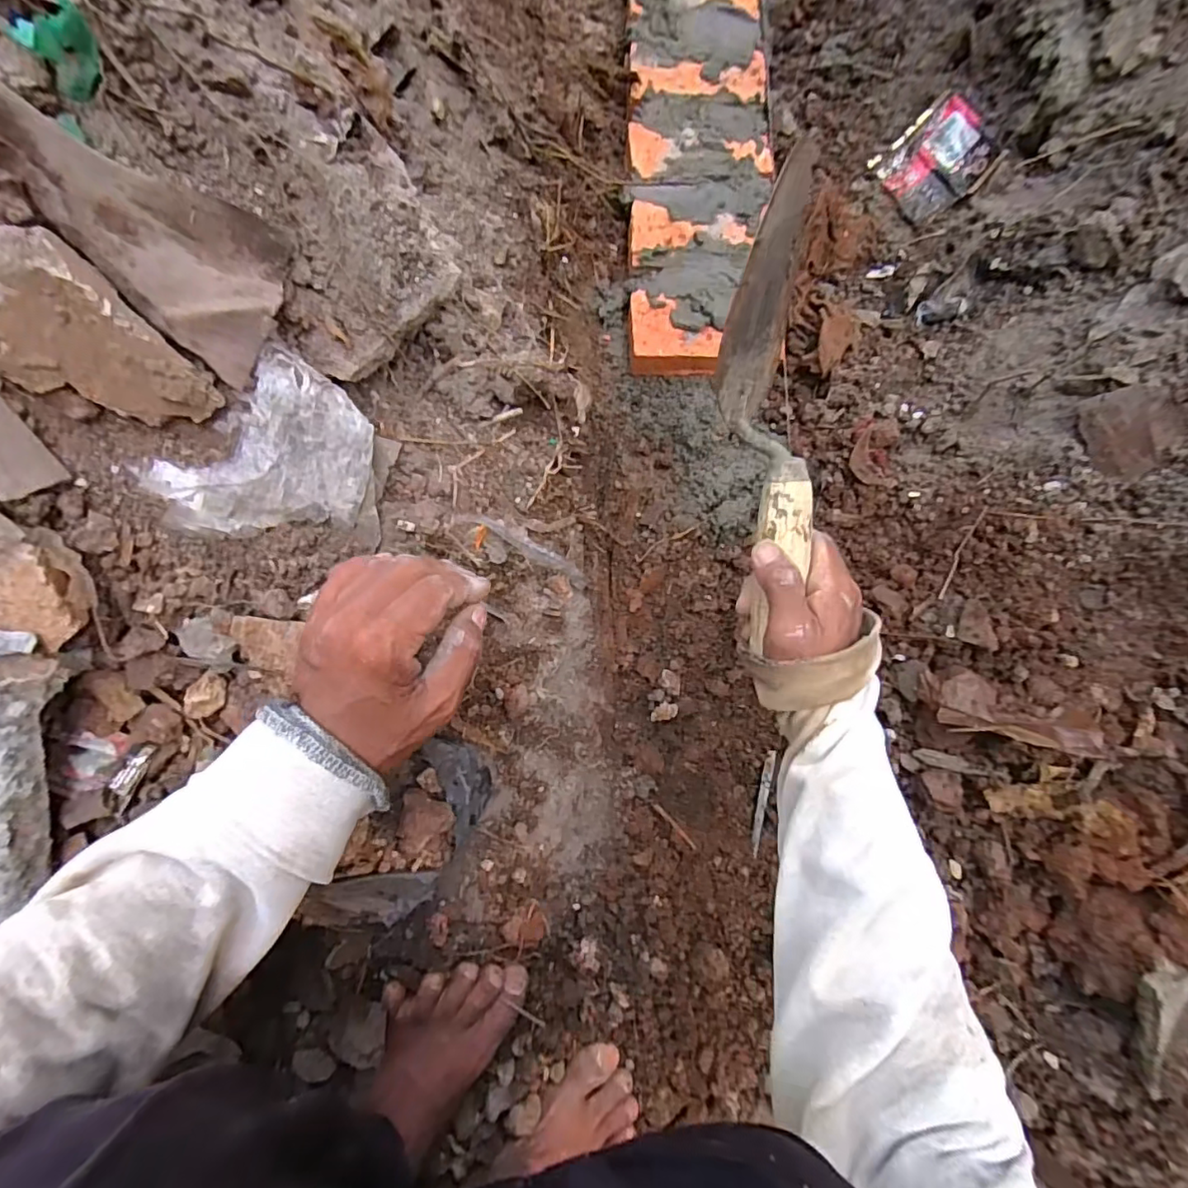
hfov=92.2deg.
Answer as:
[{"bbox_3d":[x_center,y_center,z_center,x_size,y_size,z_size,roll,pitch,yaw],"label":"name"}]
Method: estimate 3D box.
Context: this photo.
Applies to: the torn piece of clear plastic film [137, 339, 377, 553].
[{"bbox_3d":[-0.171,-0.068,0.336,0.015,0.113,0.107,23,76,37],"label":"torn piece of clear plastic film"}]

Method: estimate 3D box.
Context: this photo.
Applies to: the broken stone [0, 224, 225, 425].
[{"bbox_3d":[-0.224,-0.106,0.255,0.055,0.088,0.018,-40,49,-1],"label":"broken stone"}]

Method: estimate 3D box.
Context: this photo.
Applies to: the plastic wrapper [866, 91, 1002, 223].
[{"bbox_3d":[0.353,-0.450,0.593,0.088,0.008,0.107,-36,68,38],"label":"plastic wrapper"}]

